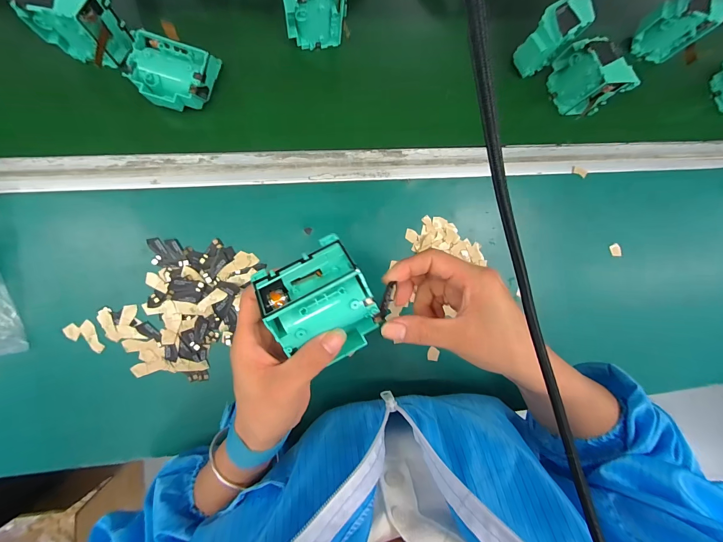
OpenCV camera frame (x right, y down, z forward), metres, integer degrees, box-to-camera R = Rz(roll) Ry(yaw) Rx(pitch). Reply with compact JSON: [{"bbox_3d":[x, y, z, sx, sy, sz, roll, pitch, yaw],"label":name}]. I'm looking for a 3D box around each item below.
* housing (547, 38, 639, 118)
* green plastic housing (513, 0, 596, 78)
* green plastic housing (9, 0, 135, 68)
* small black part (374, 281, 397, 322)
[{"bbox_3d":[0.278,-0.239,0.408,0.034,0.075,0.082,-35,92,-7],"label":"housing"},{"bbox_3d":[0.232,-0.288,0.403,0.079,0.072,0.046,-41,93,-7],"label":"green plastic housing"},{"bbox_3d":[-0.294,-0.260,0.340,0.067,0.073,0.061,27,85,-5],"label":"green plastic housing"},{"bbox_3d":[0.018,0.024,0.250,0.007,0.005,0.030,29,68,-5],"label":"small black part"}]

